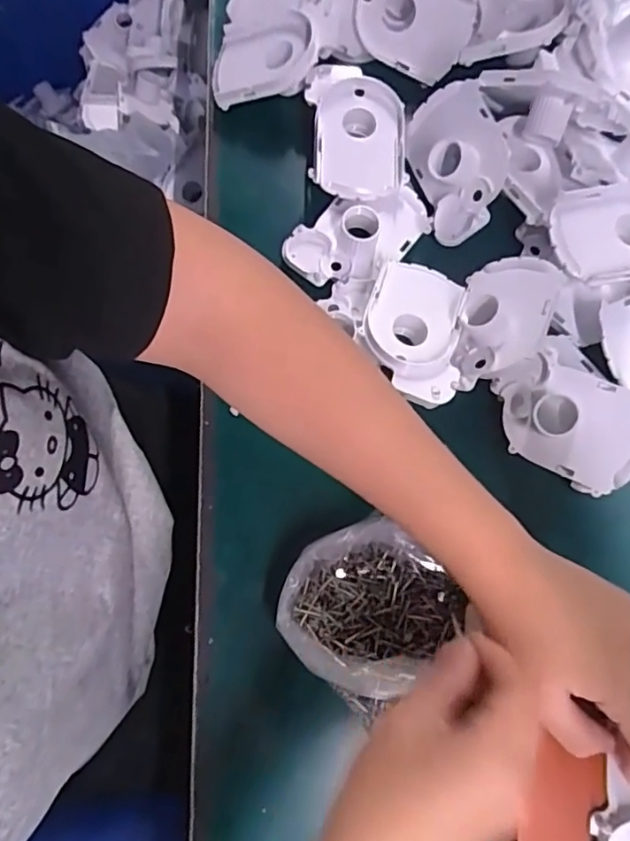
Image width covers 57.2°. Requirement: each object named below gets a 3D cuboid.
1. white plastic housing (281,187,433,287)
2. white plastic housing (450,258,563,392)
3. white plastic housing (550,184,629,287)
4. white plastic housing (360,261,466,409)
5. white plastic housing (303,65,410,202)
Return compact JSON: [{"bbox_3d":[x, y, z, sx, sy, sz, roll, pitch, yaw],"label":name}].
[{"bbox_3d":[0.033,-0.134,0.410,0.104,0.024,0.060,-40,81,-10],"label":"white plastic housing"},{"bbox_3d":[0.124,-0.066,0.381,0.059,0.035,0.102,21,77,3],"label":"white plastic housing"},{"bbox_3d":[0.204,-0.123,0.402,0.091,0.044,0.066,-17,79,-7],"label":"white plastic housing"},{"bbox_3d":[0.065,-0.061,0.386,0.063,0.028,0.104,12,77,1],"label":"white plastic housing"},{"bbox_3d":[0.030,-0.210,0.427,0.069,0.025,0.102,-2,77,-2],"label":"white plastic housing"}]

